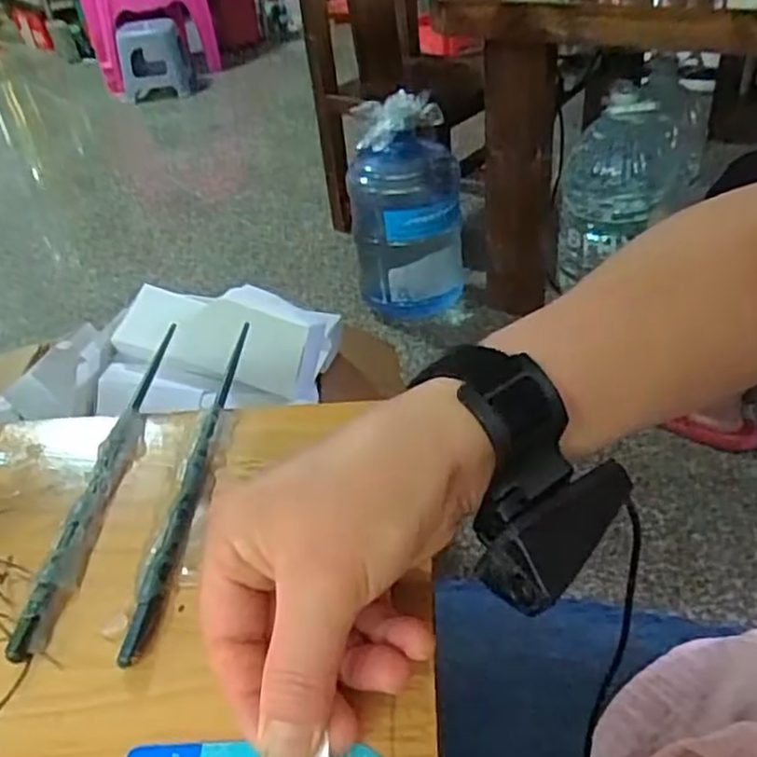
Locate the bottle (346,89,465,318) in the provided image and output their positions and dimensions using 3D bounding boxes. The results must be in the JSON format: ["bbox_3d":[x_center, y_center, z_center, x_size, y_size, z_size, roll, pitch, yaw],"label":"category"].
[{"bbox_3d":[0.062,-0.393,1.696,0.247,0.455,0.219,-3,38,4],"label":"bottle"}]

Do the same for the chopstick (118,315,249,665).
[{"bbox_3d":[-0.091,0.041,0.367,0.014,0.009,0.217,-4,38,5],"label":"chopstick"}]

